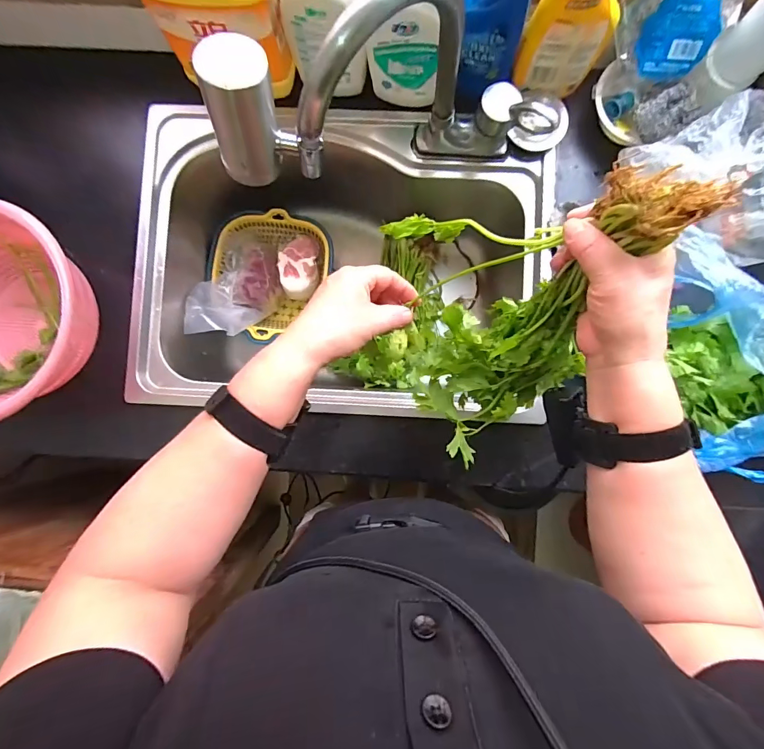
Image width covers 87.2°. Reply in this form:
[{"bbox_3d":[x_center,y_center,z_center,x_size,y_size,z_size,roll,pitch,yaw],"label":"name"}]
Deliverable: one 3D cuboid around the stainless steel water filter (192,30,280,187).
[{"bbox_3d":[-0.126,-0.233,0.357,0.053,0.114,0.050,-18,73,-13],"label":"stainless steel water filter"}]

